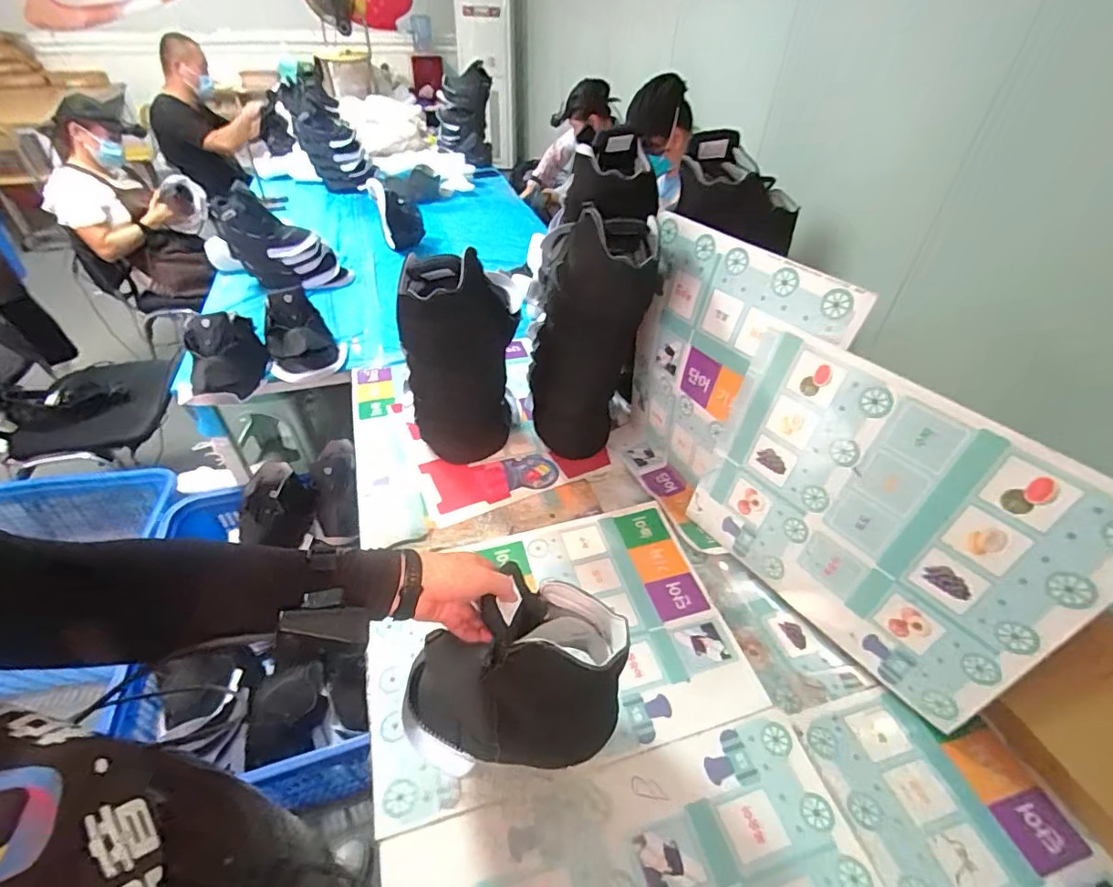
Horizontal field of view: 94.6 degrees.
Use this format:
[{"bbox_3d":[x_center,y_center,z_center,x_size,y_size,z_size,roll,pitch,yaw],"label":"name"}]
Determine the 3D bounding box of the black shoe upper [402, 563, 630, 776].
[{"bbox_3d":[-0.050,0.254,0.578,0.238,0.145,0.172,5,41,3],"label":"black shoe upper"}]

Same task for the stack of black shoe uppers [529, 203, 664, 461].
[{"bbox_3d":[0.056,-0.192,0.977,0.191,0.474,0.179,2,41,-1],"label":"stack of black shoe uppers"}]

